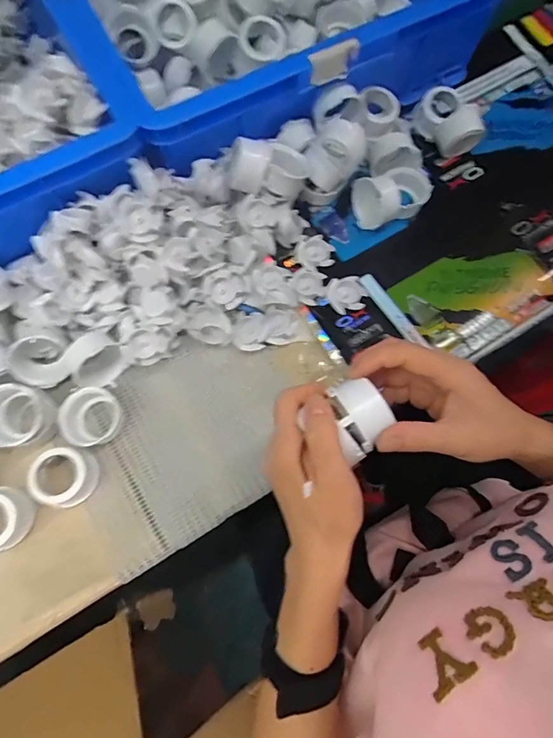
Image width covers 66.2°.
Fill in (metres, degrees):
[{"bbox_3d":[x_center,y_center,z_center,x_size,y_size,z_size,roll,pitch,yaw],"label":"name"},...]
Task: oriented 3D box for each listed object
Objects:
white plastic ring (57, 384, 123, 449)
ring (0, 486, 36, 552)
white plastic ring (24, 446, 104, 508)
[{"bbox_3d":[-0.174,0.047,0.402,0.052,0.027,0.054,0,73,-1],"label":"white plastic ring"},{"bbox_3d":[-0.243,0.130,0.369,0.048,0.037,0.051,0,73,-1],"label":"ring"},{"bbox_3d":[-0.190,0.096,0.382,0.050,0.031,0.048,0,73,-1],"label":"white plastic ring"}]

